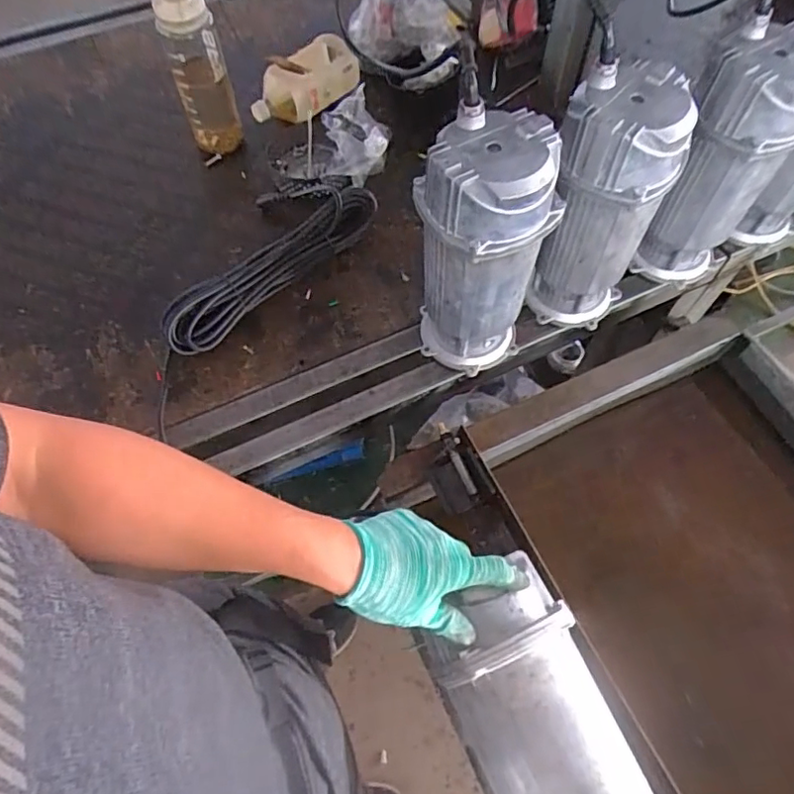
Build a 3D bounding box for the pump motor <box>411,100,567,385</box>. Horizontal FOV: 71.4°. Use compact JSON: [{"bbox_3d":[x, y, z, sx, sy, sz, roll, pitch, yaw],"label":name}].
[{"bbox_3d":[0.092,-0.153,0.629,0.120,0.302,0.124,-36,68,-16],"label":"pump motor"}]

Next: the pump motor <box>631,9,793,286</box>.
[{"bbox_3d":[0.395,-0.277,0.683,0.121,0.292,0.117,30,67,15],"label":"pump motor"}]

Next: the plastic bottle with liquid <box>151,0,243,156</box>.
[{"bbox_3d":[-0.308,-0.516,0.849,0.086,0.247,0.091,-19,64,-8],"label":"plastic bottle with liquid"}]

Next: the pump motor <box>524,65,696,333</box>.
[{"bbox_3d":[0.236,-0.214,0.652,0.127,0.291,0.117,0,63,1],"label":"pump motor"}]

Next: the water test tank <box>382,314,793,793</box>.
[{"bbox_3d":[0.389,0.321,0.637,0.541,0.217,0.744,-23,65,-10],"label":"water test tank"}]

